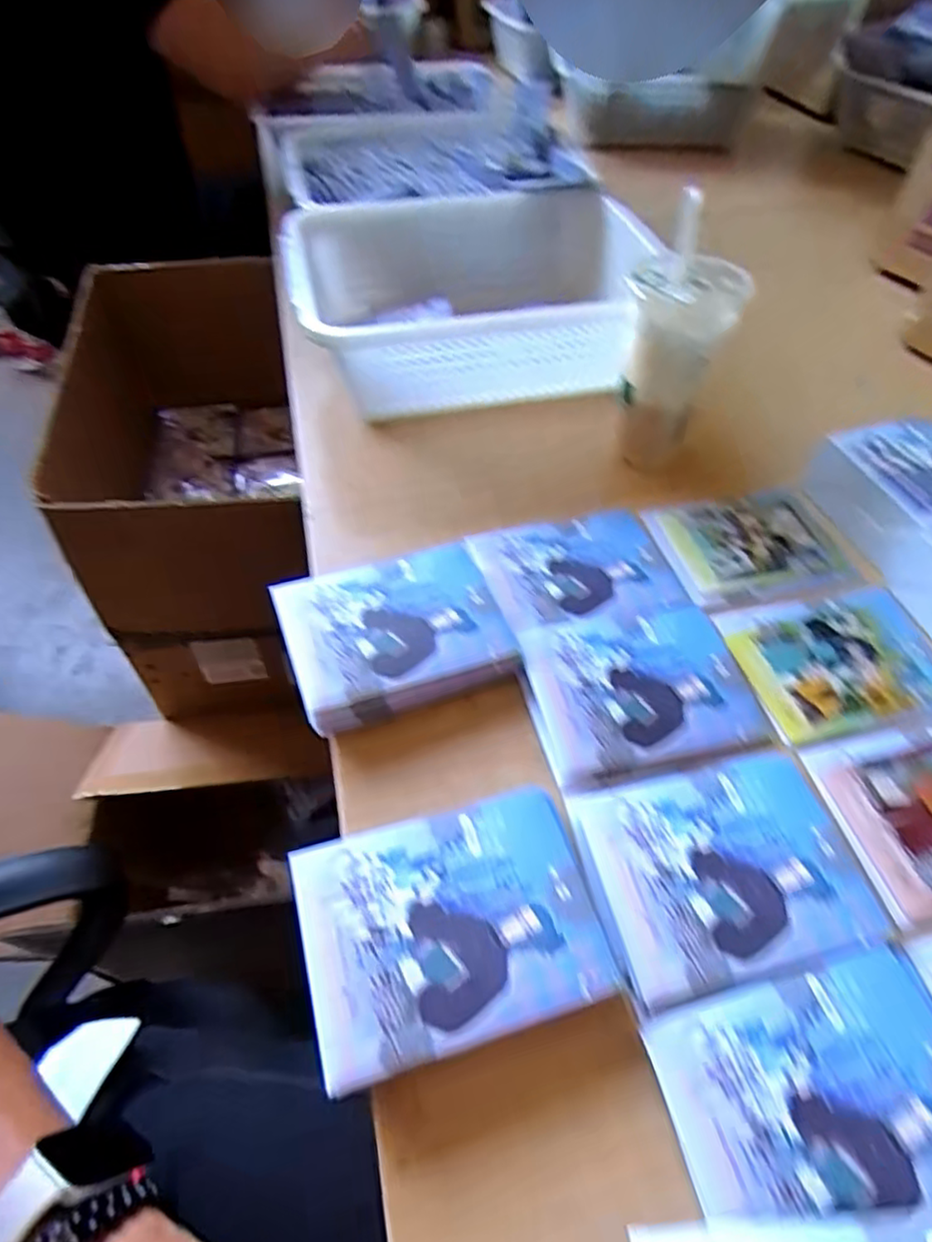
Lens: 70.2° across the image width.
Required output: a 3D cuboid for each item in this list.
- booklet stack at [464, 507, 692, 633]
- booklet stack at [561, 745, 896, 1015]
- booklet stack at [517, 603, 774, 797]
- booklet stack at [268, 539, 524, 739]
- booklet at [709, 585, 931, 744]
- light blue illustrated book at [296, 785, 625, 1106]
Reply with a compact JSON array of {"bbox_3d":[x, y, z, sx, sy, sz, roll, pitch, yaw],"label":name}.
[{"bbox_3d":[0.085,-0.043,0.517,0.143,0.009,0.115,-12,52,-9],"label":"booklet stack"},{"bbox_3d":[0.145,0.137,0.375,0.150,0.009,0.115,-10,52,-7],"label":"booklet stack"},{"bbox_3d":[0.117,0.044,0.442,0.148,0.011,0.116,-13,52,-10],"label":"booklet stack"},{"bbox_3d":[-0.049,0.005,0.464,0.146,0.027,0.117,-17,53,-12],"label":"booklet stack"},{"bbox_3d":[0.266,0.026,0.471,0.142,0.006,0.111,-11,52,-8],"label":"booklet"},{"bbox_3d":[-0.007,0.154,0.340,0.145,0.025,0.110,-14,53,-11],"label":"light blue illustrated book"}]

